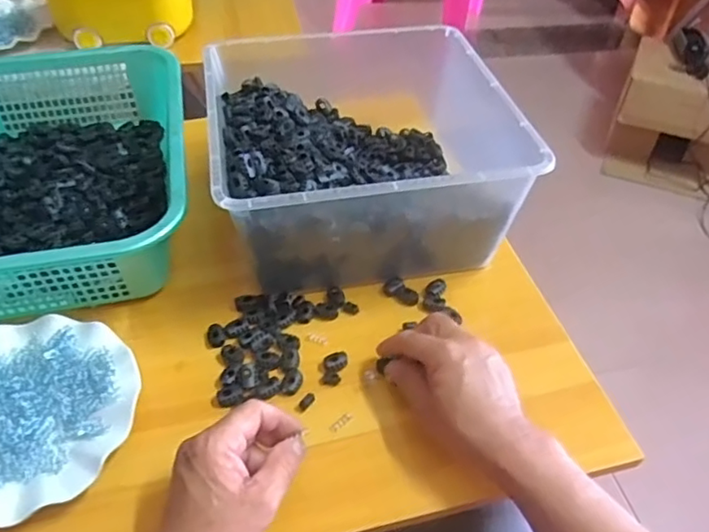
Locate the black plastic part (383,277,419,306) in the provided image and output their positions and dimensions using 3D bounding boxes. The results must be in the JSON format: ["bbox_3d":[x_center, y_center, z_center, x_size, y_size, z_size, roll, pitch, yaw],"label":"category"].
[{"bbox_3d":[0.047,0.026,0.601,0.023,0.009,0.037,-33,54,-30],"label":"black plastic part"}]

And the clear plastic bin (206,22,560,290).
[{"bbox_3d":[0.002,-0.121,0.647,0.292,0.140,0.294,-8,46,-10],"label":"clear plastic bin"}]

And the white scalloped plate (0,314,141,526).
[{"bbox_3d":[-0.272,0.120,0.486,0.177,0.019,0.175,-2,45,-3],"label":"white scalloped plate"}]

